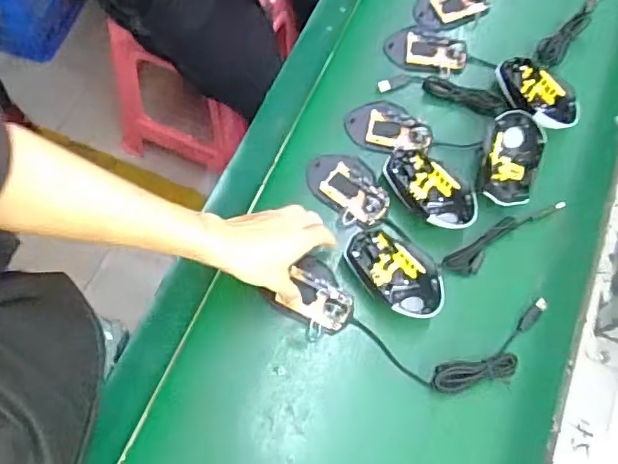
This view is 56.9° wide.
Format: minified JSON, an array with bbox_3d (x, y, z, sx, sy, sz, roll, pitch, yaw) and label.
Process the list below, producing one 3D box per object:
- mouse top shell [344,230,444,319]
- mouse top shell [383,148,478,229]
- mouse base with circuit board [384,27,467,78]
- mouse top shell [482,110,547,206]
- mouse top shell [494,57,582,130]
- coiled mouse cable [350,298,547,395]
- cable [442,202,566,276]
[{"bbox_3d":[0.098,0.045,0.643,0.118,0.032,0.071,41,73,13],"label":"mouse top shell"},{"bbox_3d":[0.143,-0.052,0.682,0.125,0.029,0.063,42,73,14],"label":"mouse top shell"},{"bbox_3d":[0.158,-0.247,0.766,0.106,0.021,0.063,13,69,3],"label":"mouse base with circuit board"},{"bbox_3d":[0.249,-0.088,0.702,0.063,0.028,0.124,19,69,6],"label":"mouse top shell"},{"bbox_3d":[0.294,-0.177,0.739,0.071,0.027,0.117,-34,73,-14],"label":"mouse top shell"},{"bbox_3d":[0.165,0.128,0.623,0.219,0.017,0.089,-6,69,-4],"label":"coiled mouse cable"},{"bbox_3d":[0.233,0.003,0.674,0.172,0.015,0.030,-31,73,-13],"label":"cable"}]

